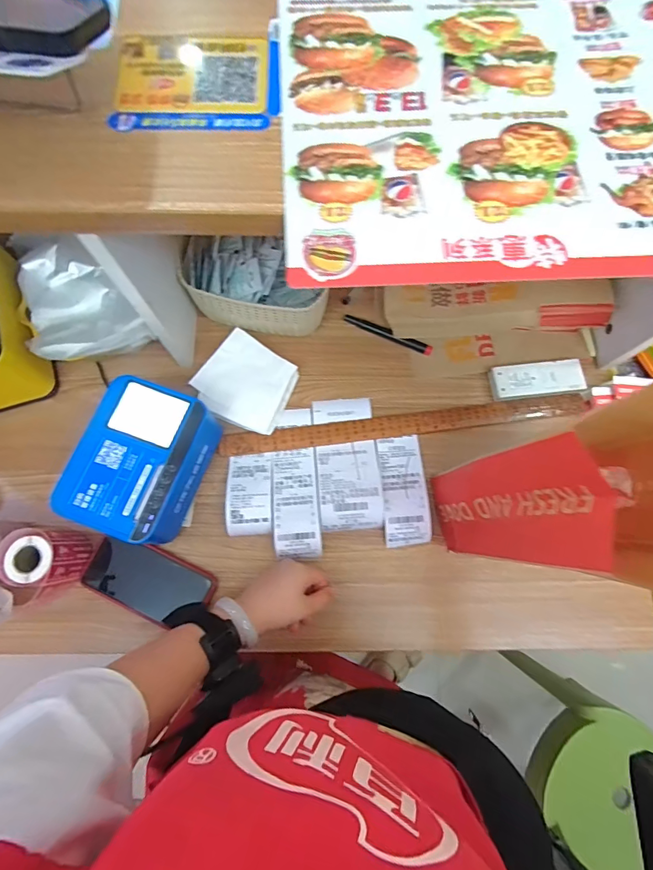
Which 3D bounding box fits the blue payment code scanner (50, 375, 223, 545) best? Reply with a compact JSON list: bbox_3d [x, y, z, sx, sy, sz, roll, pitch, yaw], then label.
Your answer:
[{"bbox_3d":[-0.221,0.032,0.500,0.129,0.081,0.171,20,76,4],"label":"blue payment code scanner"}]

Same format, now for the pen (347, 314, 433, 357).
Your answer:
[{"bbox_3d":[0.088,-0.146,0.594,0.131,0.011,0.016,25,77,5],"label":"pen"}]

